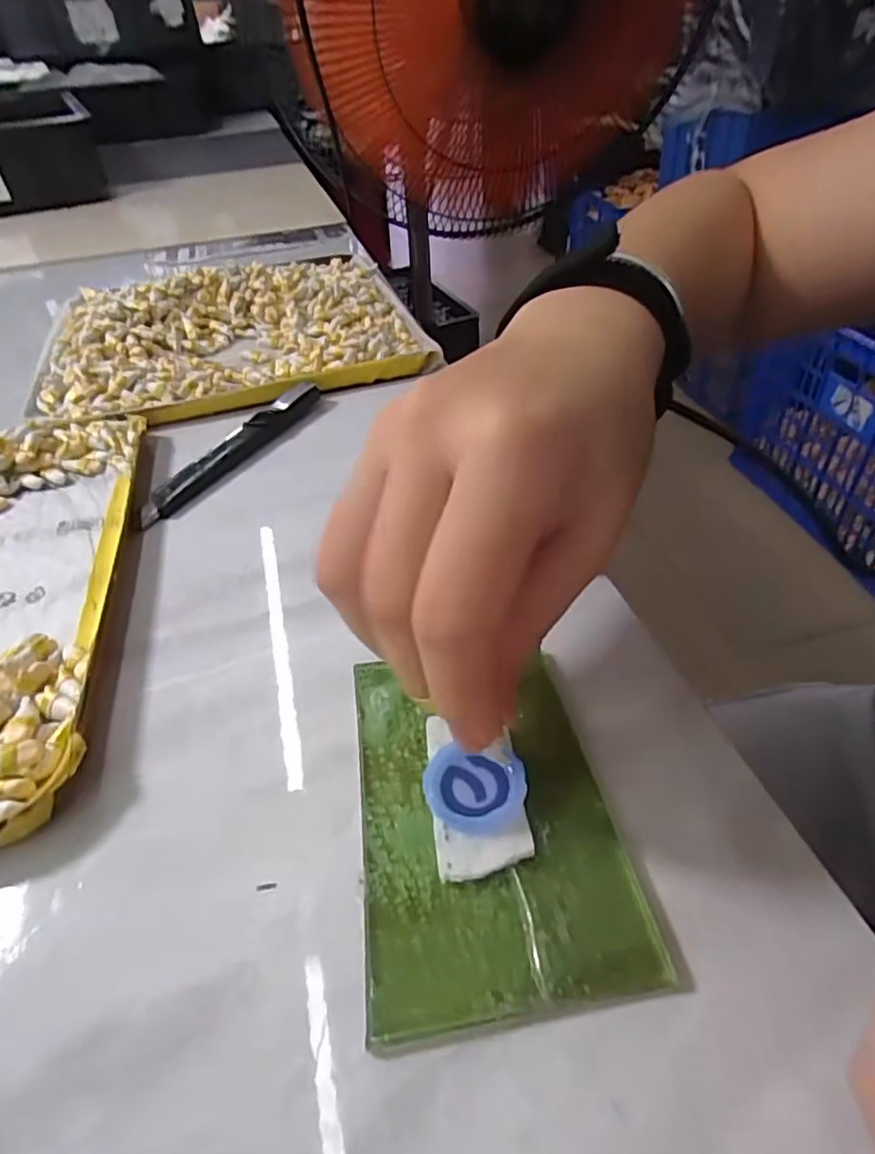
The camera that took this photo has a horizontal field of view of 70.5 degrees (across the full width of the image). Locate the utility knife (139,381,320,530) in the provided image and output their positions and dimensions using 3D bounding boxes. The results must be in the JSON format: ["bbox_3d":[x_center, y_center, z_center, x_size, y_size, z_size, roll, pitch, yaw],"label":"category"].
[{"bbox_3d":[-0.104,-0.067,0.317,0.023,0.008,0.124,17,47,16],"label":"utility knife"}]

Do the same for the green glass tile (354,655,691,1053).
[{"bbox_3d":[0.013,0.062,0.170,0.069,0.005,0.099,-6,45,-6],"label":"green glass tile"}]

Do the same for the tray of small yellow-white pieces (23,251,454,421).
[{"bbox_3d":[-0.146,-0.178,0.424,0.236,0.021,0.214,-14,47,-14],"label":"tray of small yellow-white pieces"}]

